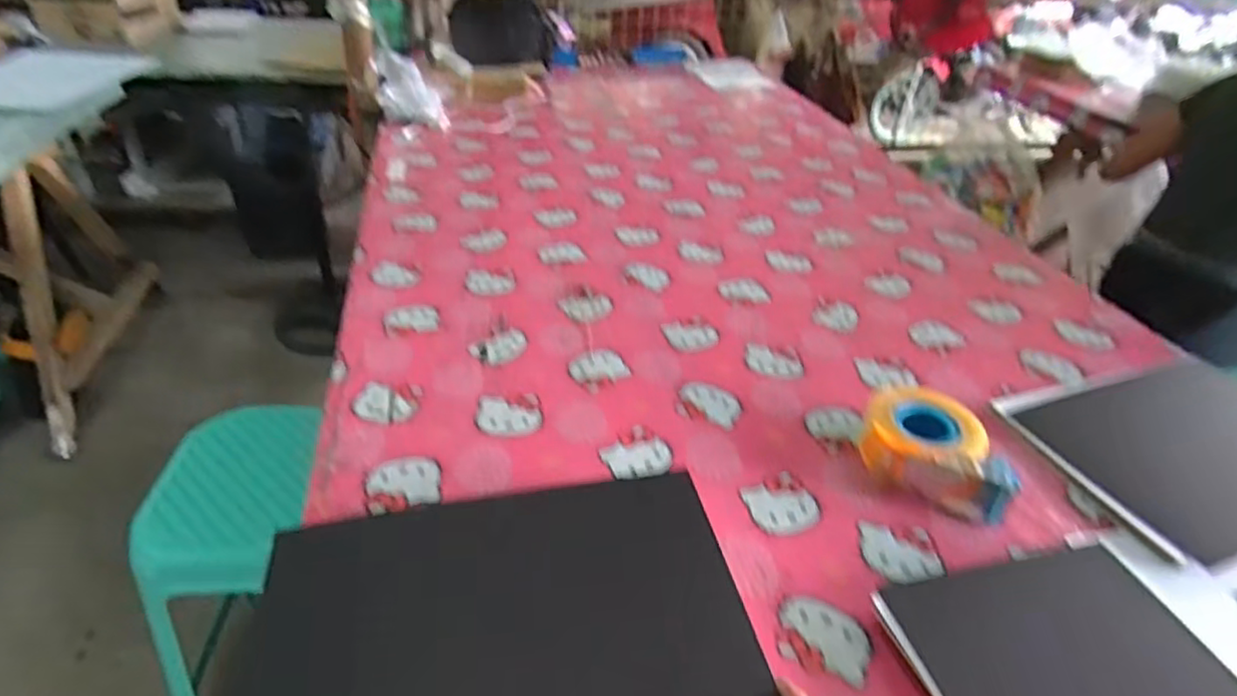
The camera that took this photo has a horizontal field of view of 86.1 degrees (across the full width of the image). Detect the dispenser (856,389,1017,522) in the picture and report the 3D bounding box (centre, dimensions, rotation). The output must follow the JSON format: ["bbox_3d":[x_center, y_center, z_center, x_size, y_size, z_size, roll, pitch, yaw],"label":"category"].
[{"bbox_3d":[0.355,0.114,0.746,0.162,0.070,0.118,25,42,24],"label":"dispenser"}]

